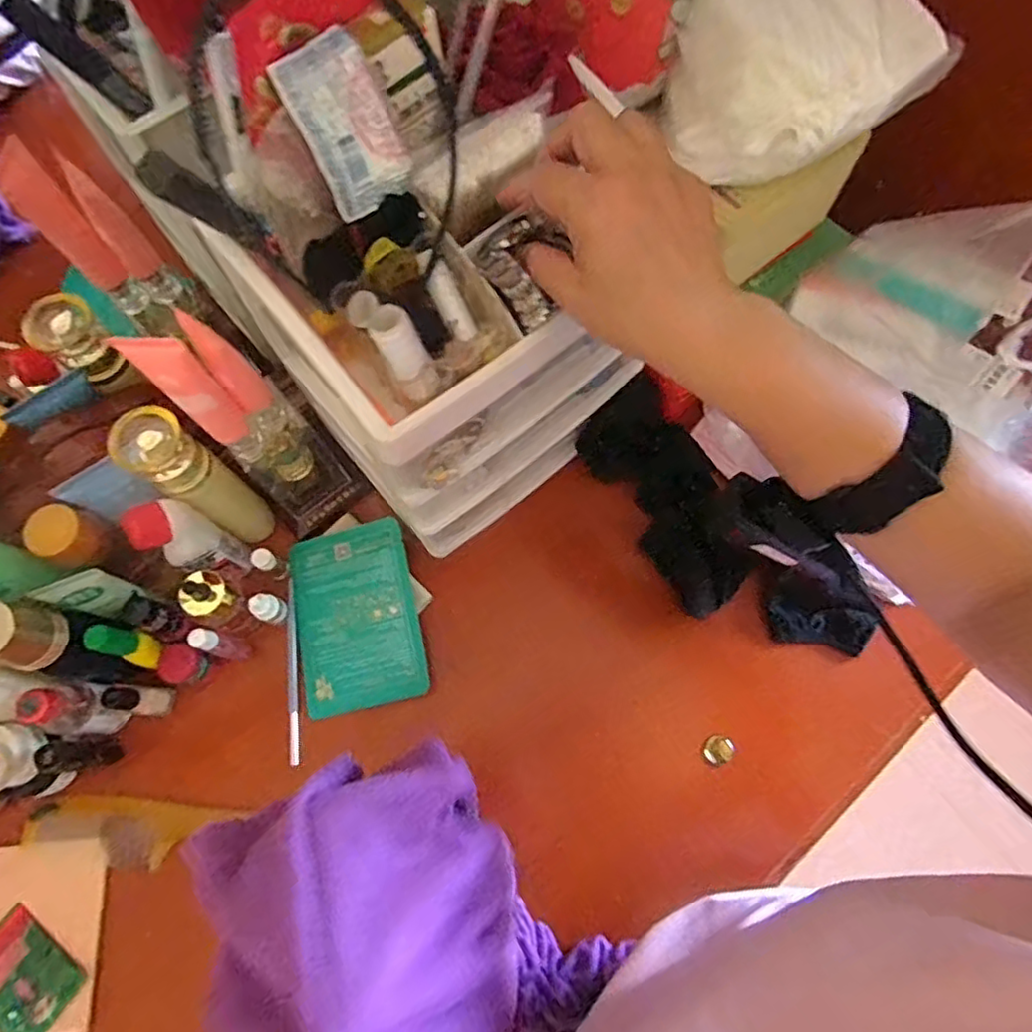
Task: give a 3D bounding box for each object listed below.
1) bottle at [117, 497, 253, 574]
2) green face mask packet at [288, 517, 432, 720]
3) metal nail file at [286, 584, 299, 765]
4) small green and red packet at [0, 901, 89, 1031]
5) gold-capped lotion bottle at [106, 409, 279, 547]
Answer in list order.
[{"bbox_3d":[-0.243,0.017,0.471,0.039,0.108,0.032,-19,73,-5],"label":"bottle"},{"bbox_3d":[-0.129,0.082,0.518,0.098,0.011,0.145,-14,80,4],"label":"green face mask packet"},{"bbox_3d":[-0.182,0.125,0.512,0.009,0.011,0.143,-6,72,-1],"label":"metal nail file"},{"bbox_3d":[-0.351,0.328,0.447,0.076,0.012,0.058,35,76,11],"label":"small green and red packet"},{"bbox_3d":[-0.232,-0.022,0.476,0.050,0.167,0.044,35,76,11],"label":"gold-capped lotion bottle"}]

